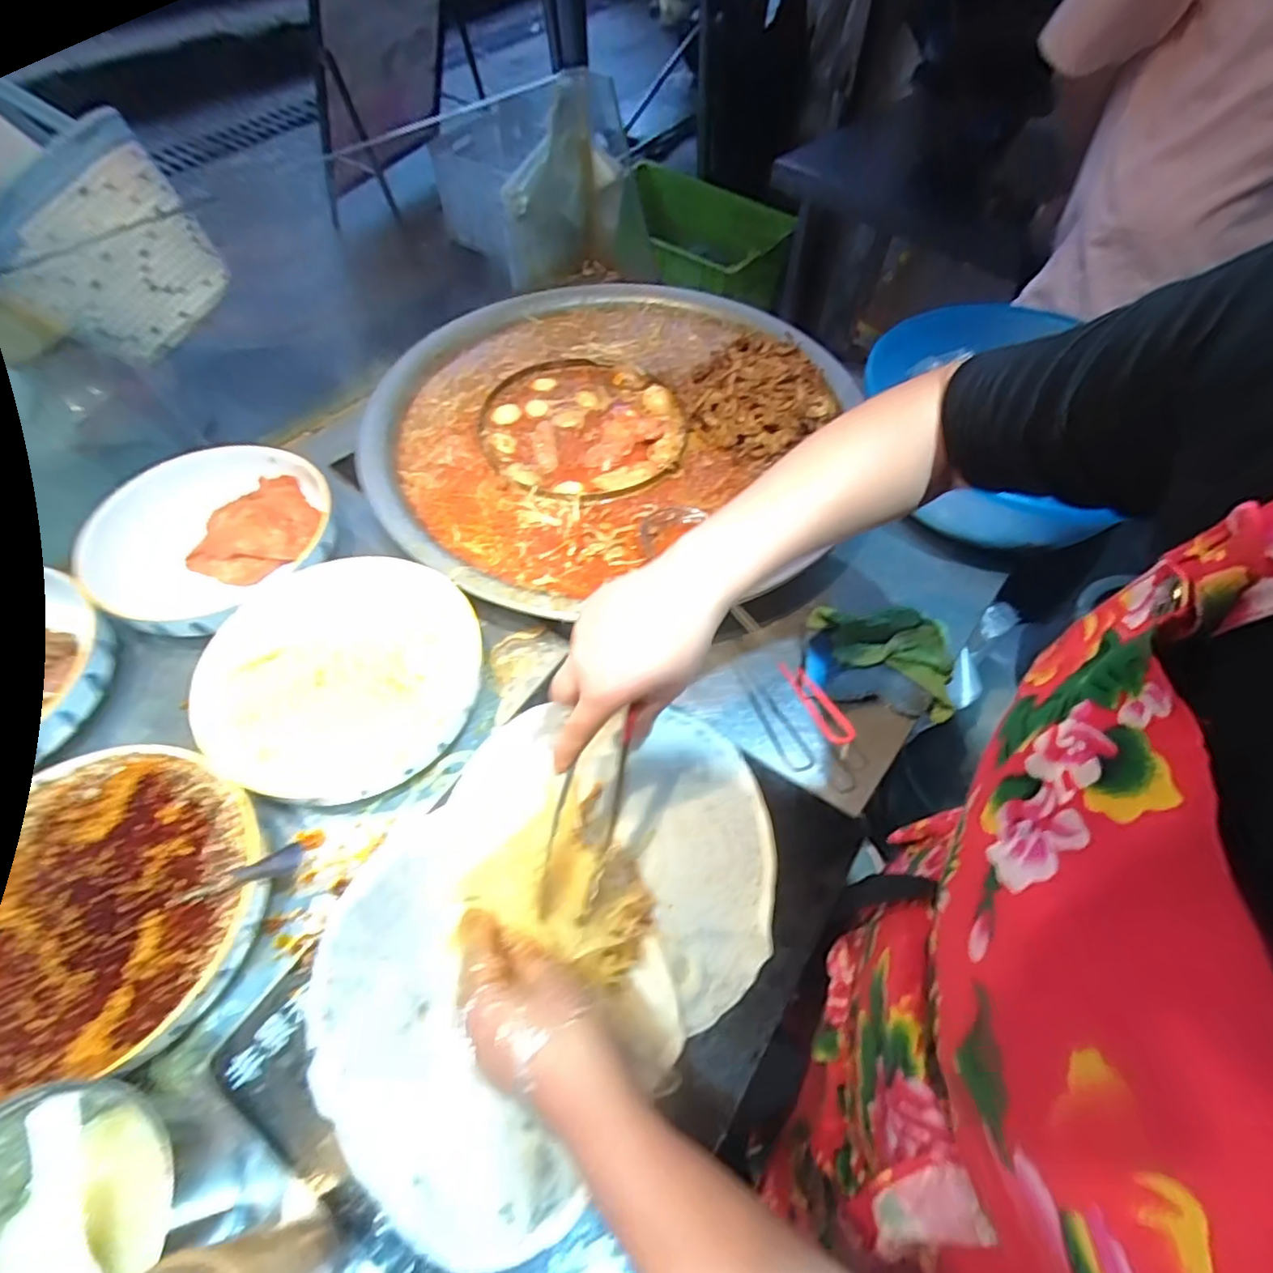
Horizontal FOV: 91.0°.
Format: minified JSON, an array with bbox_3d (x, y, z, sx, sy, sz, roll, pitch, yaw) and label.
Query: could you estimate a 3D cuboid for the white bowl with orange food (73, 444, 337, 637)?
[{"bbox_3d":[-0.431,-0.102,0.649,0.232,0.073,0.187,-17,59,-11],"label":"white bowl with orange food"}]

